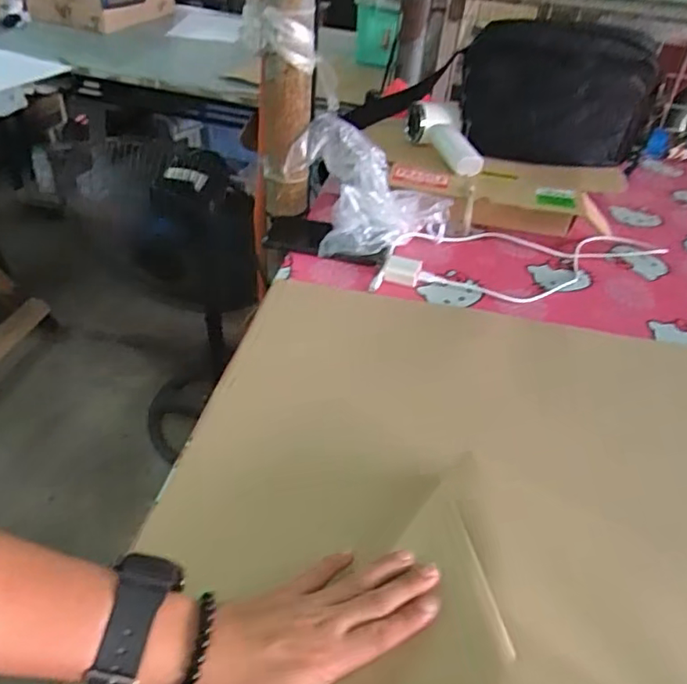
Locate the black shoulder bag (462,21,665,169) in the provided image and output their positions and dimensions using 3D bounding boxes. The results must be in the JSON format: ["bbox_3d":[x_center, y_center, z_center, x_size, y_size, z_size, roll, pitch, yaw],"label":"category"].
[{"bbox_3d":[0.300,-0.340,0.810,0.268,0.179,0.062,14,41,10],"label":"black shoulder bag"}]

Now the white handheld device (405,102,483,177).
[{"bbox_3d":[0.154,-0.295,0.843,0.066,0.051,0.159,-15,59,-22],"label":"white handheld device"}]

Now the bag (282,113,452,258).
[{"bbox_3d":[0.028,-0.205,0.760,0.167,0.128,0.171,-16,45,-24],"label":"bag"}]

